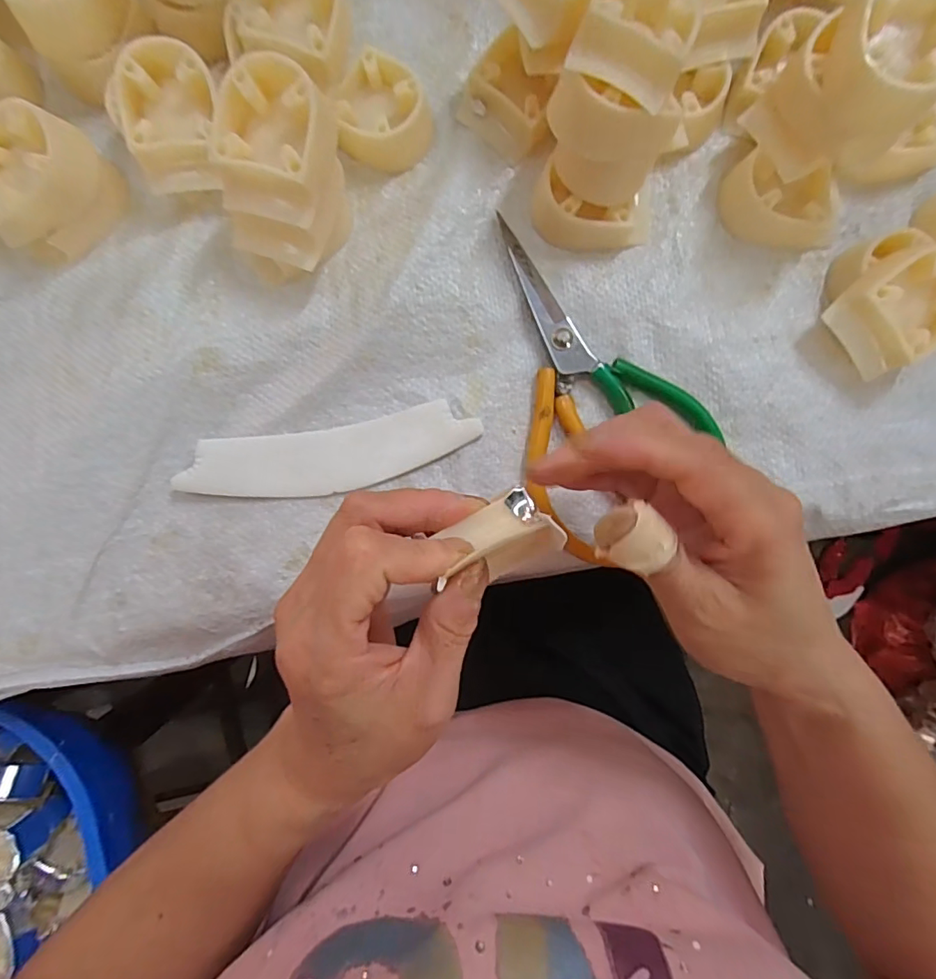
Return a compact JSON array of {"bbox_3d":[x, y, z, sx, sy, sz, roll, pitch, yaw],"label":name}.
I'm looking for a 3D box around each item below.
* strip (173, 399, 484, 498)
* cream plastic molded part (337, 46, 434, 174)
[{"bbox_3d":[-0.071,-0.017,0.270,0.151,0.006,0.036,-10,96,-1],"label":"strip"},{"bbox_3d":[-0.044,-0.201,0.274,0.047,0.021,0.053,-5,87,0],"label":"cream plastic molded part"}]

